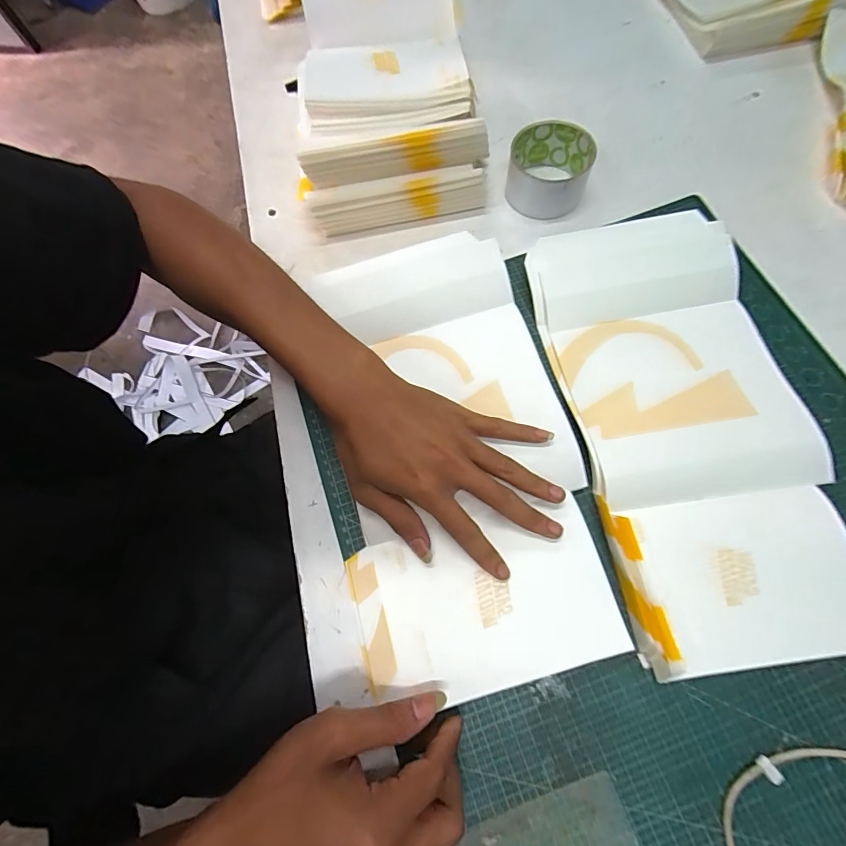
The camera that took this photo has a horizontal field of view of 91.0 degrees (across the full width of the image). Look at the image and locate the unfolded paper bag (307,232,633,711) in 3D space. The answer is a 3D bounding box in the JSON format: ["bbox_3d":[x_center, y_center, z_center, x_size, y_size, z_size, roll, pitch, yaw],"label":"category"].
[{"bbox_3d":[0.026,0.012,0.331,0.184,0.028,0.347,-5,73,-1],"label":"unfolded paper bag"}]

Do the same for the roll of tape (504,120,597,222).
[{"bbox_3d":[0.126,-0.256,0.418,0.078,0.047,0.075,-1,69,3],"label":"roll of tape"}]

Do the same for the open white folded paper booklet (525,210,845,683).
[{"bbox_3d":[0.212,-0.010,0.334,0.178,0.022,0.358,-9,69,0],"label":"open white folded paper booklet"}]

